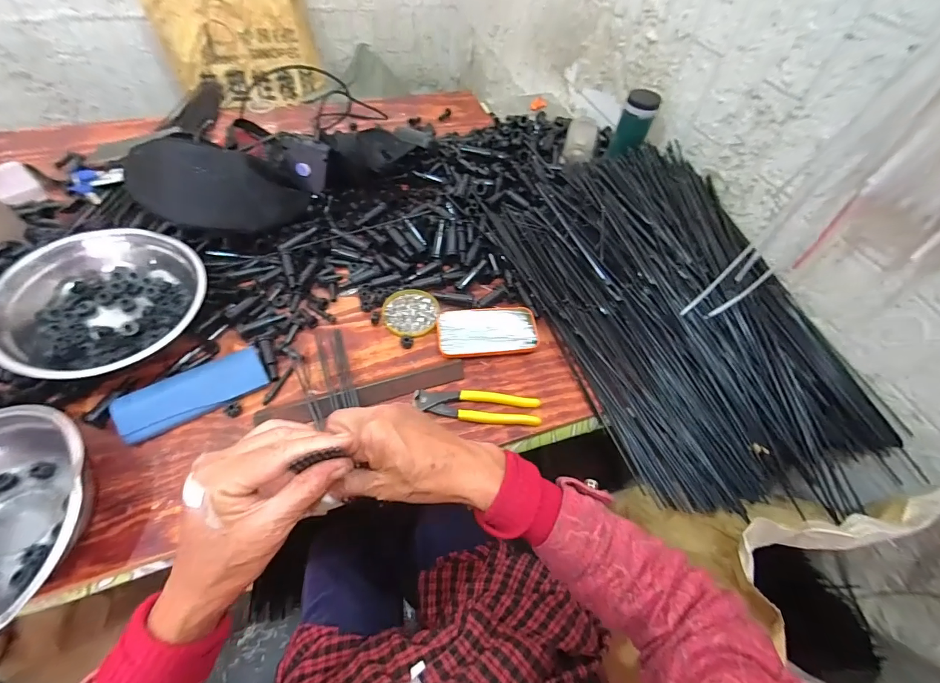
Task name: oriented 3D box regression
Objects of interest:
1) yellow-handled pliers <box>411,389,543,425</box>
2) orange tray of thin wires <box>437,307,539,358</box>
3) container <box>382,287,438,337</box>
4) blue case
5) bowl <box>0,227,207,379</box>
[{"bbox_3d":[0.010,0.087,0.520,0.161,0.015,0.039,5,55,-2],"label":"yellow-handled pliers"},{"bbox_3d":[0.026,-0.017,0.587,0.145,0.014,0.083,-4,56,-9],"label":"orange tray of thin wires"},{"bbox_3d":[-0.089,-0.044,0.605,0.080,0.011,0.086,3,55,-4],"label":"container"},{"bbox_3d":[-0.343,0.061,0.496,0.160,0.024,0.067,-26,62,-22],"label":"blue case"},{"bbox_3d":[-0.463,-0.045,0.512,0.217,0.093,0.217,3,55,-4],"label":"bowl"}]

